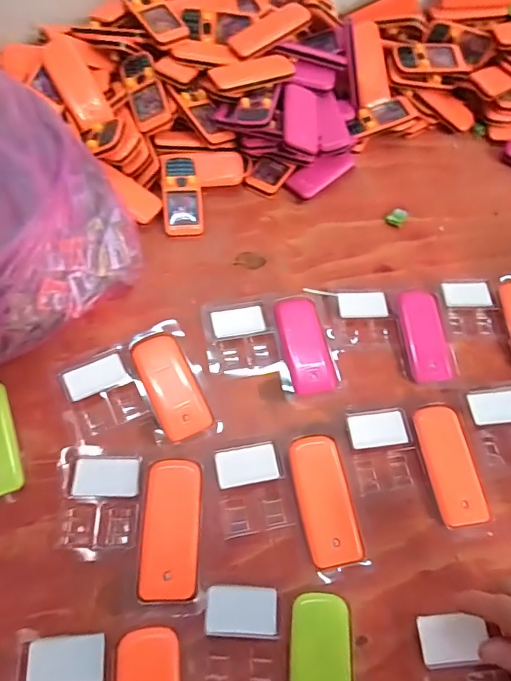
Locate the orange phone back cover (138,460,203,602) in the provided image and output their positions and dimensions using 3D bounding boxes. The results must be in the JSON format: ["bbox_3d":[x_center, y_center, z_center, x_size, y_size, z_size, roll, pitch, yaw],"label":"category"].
[{"bbox_3d":[-0.069,0.152,0.362,0.046,0.010,0.103,1,60,-4],"label":"orange phone back cover"}]

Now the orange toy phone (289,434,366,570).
[{"bbox_3d":[0.060,0.136,0.384,0.045,0.012,0.104,-8,61,-9],"label":"orange toy phone"}]

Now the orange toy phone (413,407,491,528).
[{"bbox_3d":[0.178,0.112,0.407,0.046,0.019,0.105,-8,61,-9],"label":"orange toy phone"}]

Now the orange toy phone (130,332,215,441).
[{"bbox_3d":[-0.080,0.041,0.422,0.046,0.010,0.107,-23,65,-16],"label":"orange toy phone"}]

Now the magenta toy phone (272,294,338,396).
[{"bbox_3d":[0.050,0.004,0.454,0.045,0.012,0.104,-9,61,-9],"label":"magenta toy phone"}]

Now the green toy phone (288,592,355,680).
[{"bbox_3d":[0.048,0.245,0.322,0.047,0.010,0.104,3,60,-3],"label":"green toy phone"}]

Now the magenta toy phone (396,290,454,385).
[{"bbox_3d":[0.181,-0.006,0.473,0.047,0.015,0.104,-3,61,-6],"label":"magenta toy phone"}]

